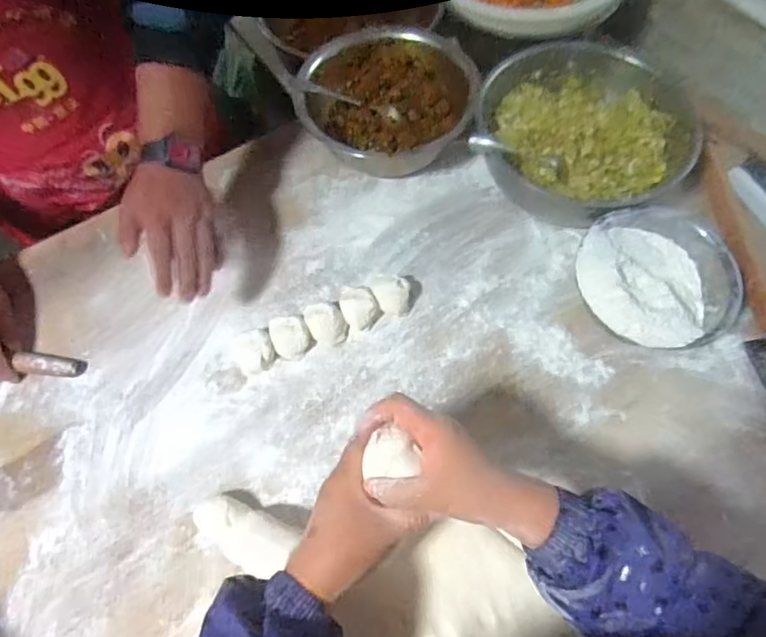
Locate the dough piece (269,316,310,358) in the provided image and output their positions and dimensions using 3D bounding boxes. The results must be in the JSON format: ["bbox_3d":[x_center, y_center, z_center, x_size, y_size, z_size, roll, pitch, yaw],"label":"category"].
[{"bbox_3d":[-0.114,0.024,0.663,0.048,0.032,0.052,-17,63,-6],"label":"dough piece"}]

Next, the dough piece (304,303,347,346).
[{"bbox_3d":[-0.070,0.006,0.669,0.043,0.042,0.045,-1,63,2],"label":"dough piece"}]

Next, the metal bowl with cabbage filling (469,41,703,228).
[{"bbox_3d":[0.279,-0.254,0.746,0.268,0.114,0.252,-1,63,2],"label":"metal bowl with cabbage filling"}]

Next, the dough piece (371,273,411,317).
[{"bbox_3d":[0.010,-0.029,0.677,0.046,0.044,0.042,-1,63,2],"label":"dough piece"}]

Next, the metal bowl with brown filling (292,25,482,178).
[{"bbox_3d":[0.013,-0.316,0.795,0.245,0.102,0.227,-1,64,2],"label":"metal bowl with brown filling"}]

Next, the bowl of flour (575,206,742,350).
[{"bbox_3d":[0.318,-0.043,0.645,0.176,0.090,0.177,-1,63,2],"label":"bowl of flour"}]

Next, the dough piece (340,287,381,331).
[{"bbox_3d":[-0.031,-0.018,0.677,0.043,0.040,0.059,-29,65,-12],"label":"dough piece"}]

